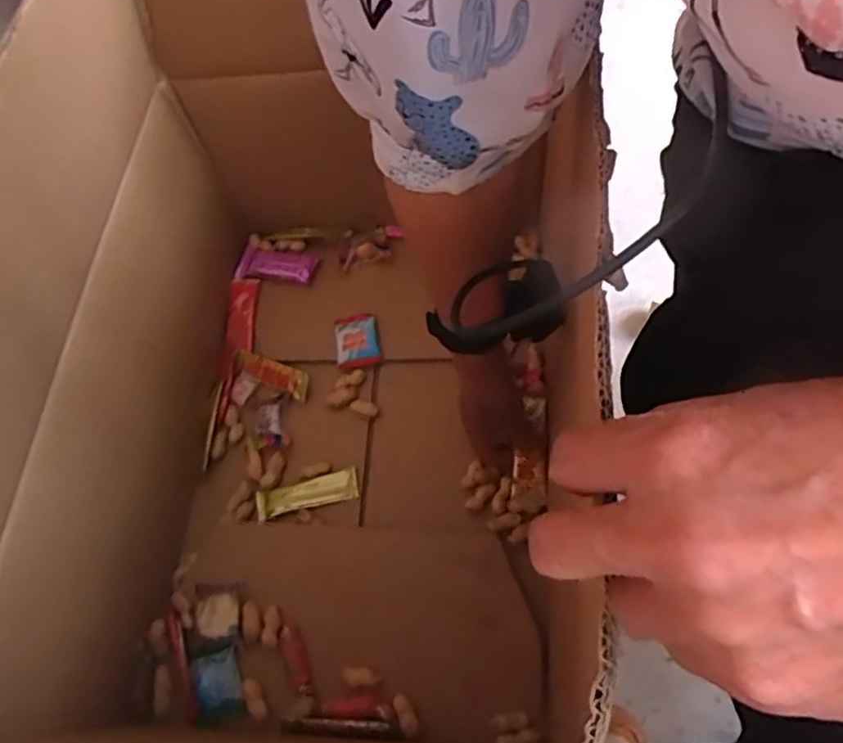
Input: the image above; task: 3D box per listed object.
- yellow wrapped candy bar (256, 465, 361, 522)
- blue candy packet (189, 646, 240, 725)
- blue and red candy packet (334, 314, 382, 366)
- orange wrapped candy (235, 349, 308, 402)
[{"bbox_3d":[-0.113,0.121,0.650,0.100,0.011,0.027,-14,64,-4],"label":"yellow wrapped candy bar"},{"bbox_3d":[-0.179,0.274,0.567,0.038,0.009,0.057,-13,64,-3],"label":"blue candy packet"},{"bbox_3d":[-0.070,-0.035,0.708,0.045,0.009,0.056,-10,64,-2],"label":"blue and red candy packet"},{"bbox_3d":[-0.159,0.000,0.696,0.088,0.010,0.027,24,68,13],"label":"orange wrapped candy"}]

